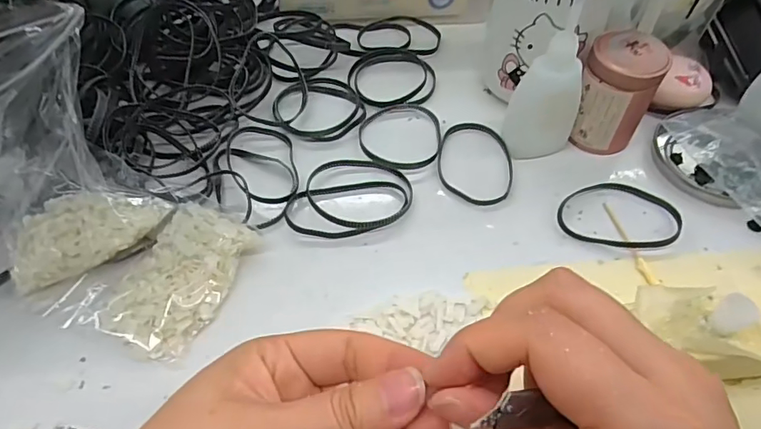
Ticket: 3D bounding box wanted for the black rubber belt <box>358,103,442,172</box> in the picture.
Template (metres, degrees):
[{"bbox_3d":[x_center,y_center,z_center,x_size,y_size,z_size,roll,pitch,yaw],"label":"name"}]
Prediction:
[{"bbox_3d":[0.013,-0.054,0.339,0.055,0.004,0.062,-2,55,-3],"label":"black rubber belt"}]

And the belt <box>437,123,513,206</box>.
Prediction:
[{"bbox_3d":[0.061,-0.036,0.327,0.048,0.004,0.069,5,55,2],"label":"belt"}]

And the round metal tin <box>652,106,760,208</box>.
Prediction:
[{"bbox_3d":[0.222,-0.040,0.321,0.074,0.016,0.073,1,55,-1],"label":"round metal tin"}]

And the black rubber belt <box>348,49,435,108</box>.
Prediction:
[{"bbox_3d":[0.009,-0.103,0.375,0.064,0.006,0.064,-3,55,-3],"label":"black rubber belt"}]

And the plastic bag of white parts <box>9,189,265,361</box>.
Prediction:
[{"bbox_3d":[-0.134,0.023,0.270,0.110,0.023,0.080,16,56,10],"label":"plastic bag of white parts"}]

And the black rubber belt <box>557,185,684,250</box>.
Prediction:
[{"bbox_3d":[0.143,-0.003,0.301,0.071,0.008,0.049,9,55,5],"label":"black rubber belt"}]

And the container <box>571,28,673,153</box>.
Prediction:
[{"bbox_3d":[0.147,-0.076,0.319,0.045,0.064,0.038,22,57,14],"label":"container"}]

